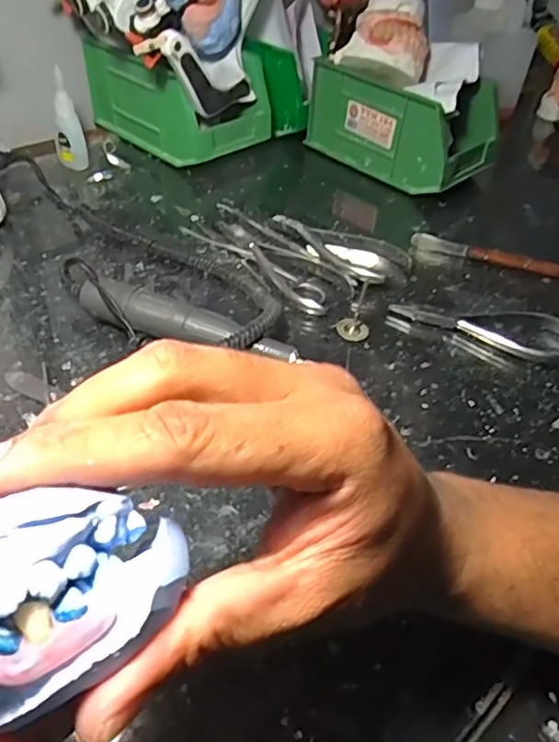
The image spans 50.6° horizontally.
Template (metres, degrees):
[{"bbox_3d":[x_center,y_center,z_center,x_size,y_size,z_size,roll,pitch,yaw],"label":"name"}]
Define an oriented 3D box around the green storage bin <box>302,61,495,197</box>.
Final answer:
[{"bbox_3d":[0.124,-0.249,0.588,0.164,0.084,0.097,36,51,28],"label":"green storage bin"}]

